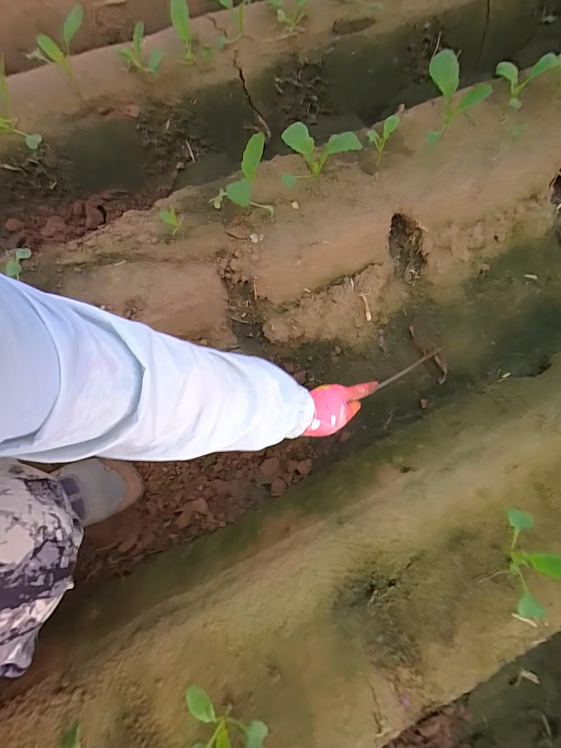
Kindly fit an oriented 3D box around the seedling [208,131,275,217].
[{"bbox_3d":[-0.063,-0.290,0.545,0.093,0.113,0.075,-12,74,-3],"label":"seedling"}]

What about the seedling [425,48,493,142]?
[{"bbox_3d":[0.289,-0.466,0.593,0.091,0.105,0.083,-20,75,-6],"label":"seedling"}]

